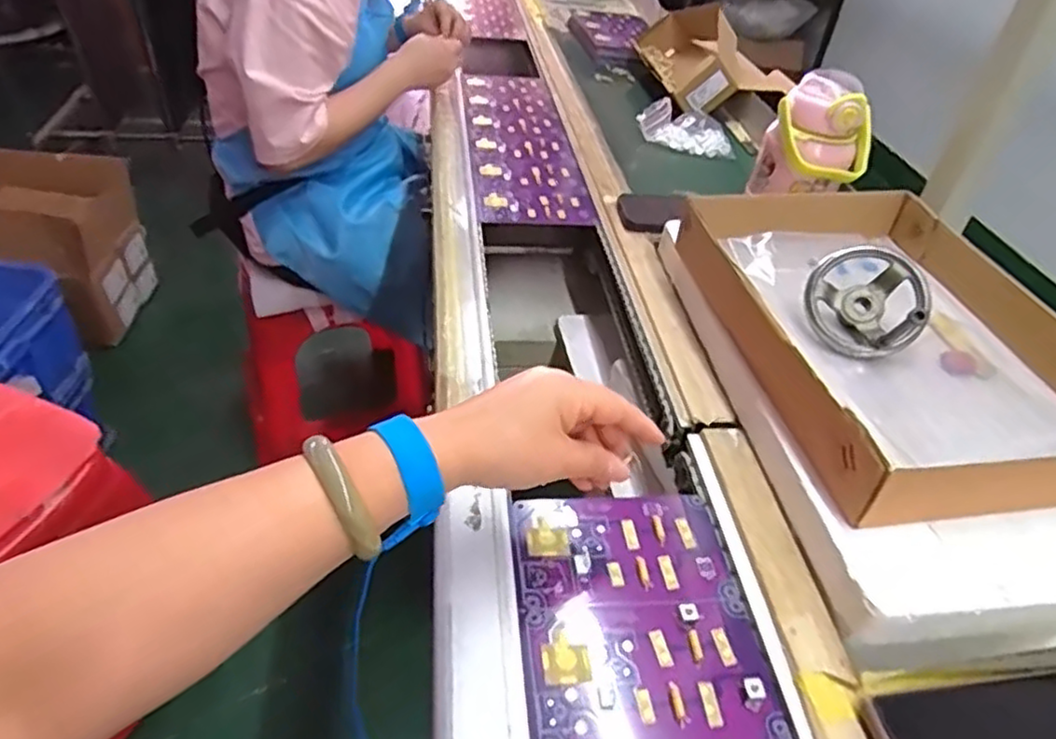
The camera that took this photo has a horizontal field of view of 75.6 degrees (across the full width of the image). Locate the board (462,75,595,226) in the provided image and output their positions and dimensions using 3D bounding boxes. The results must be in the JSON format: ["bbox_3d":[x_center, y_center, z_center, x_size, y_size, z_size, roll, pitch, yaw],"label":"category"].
[{"bbox_3d":[-0.017,-0.333,0.966,0.136,0.014,0.471,-1,41,-8],"label":"board"}]

